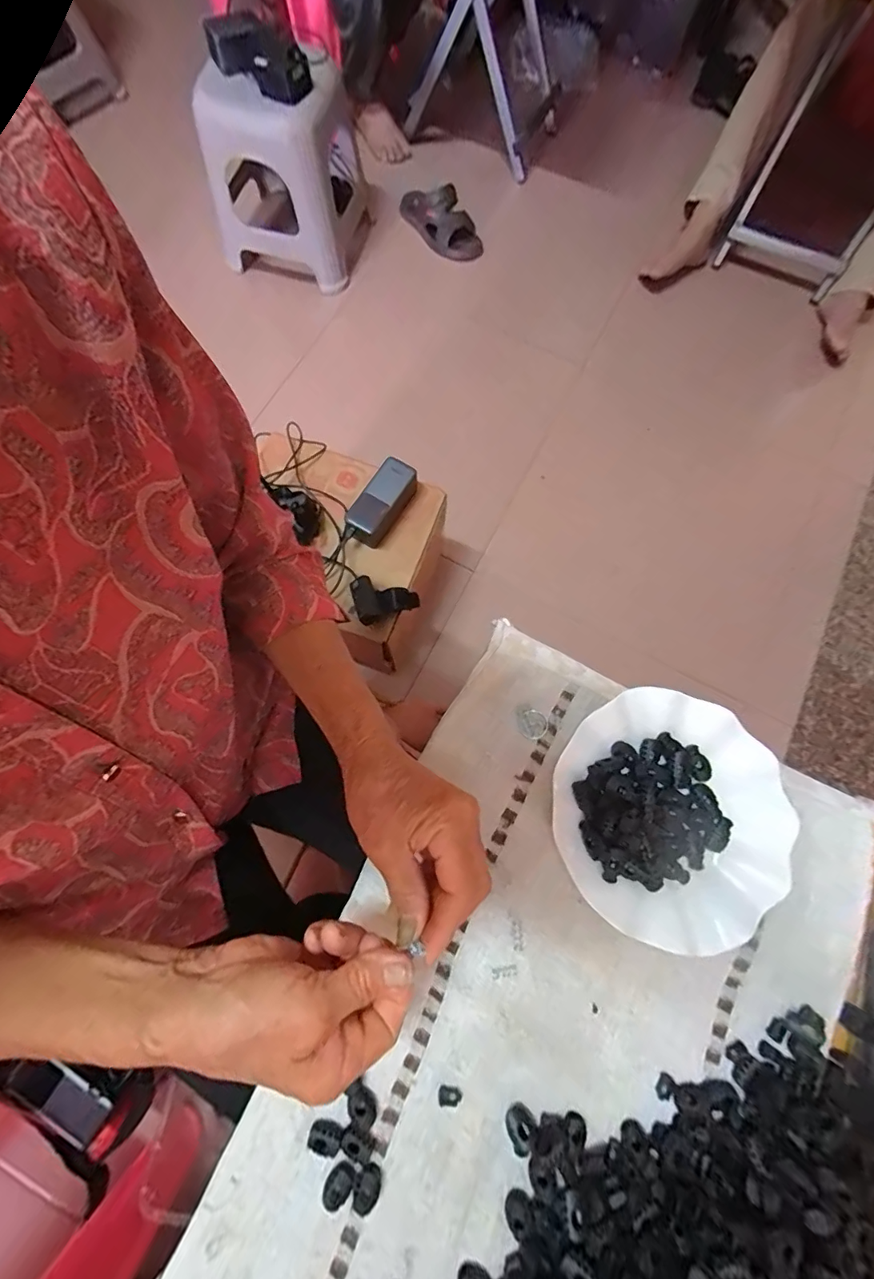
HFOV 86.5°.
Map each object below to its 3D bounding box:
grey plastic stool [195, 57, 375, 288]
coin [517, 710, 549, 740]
[{"bbox_3d":[-0.339,-1.050,1.040,0.312,0.308,0.284,17,75,3],"label":"grey plastic stool"},{"bbox_3d":[0.081,0.071,0.389,0.025,0.004,0.023,0,75,-1],"label":"coin"}]

